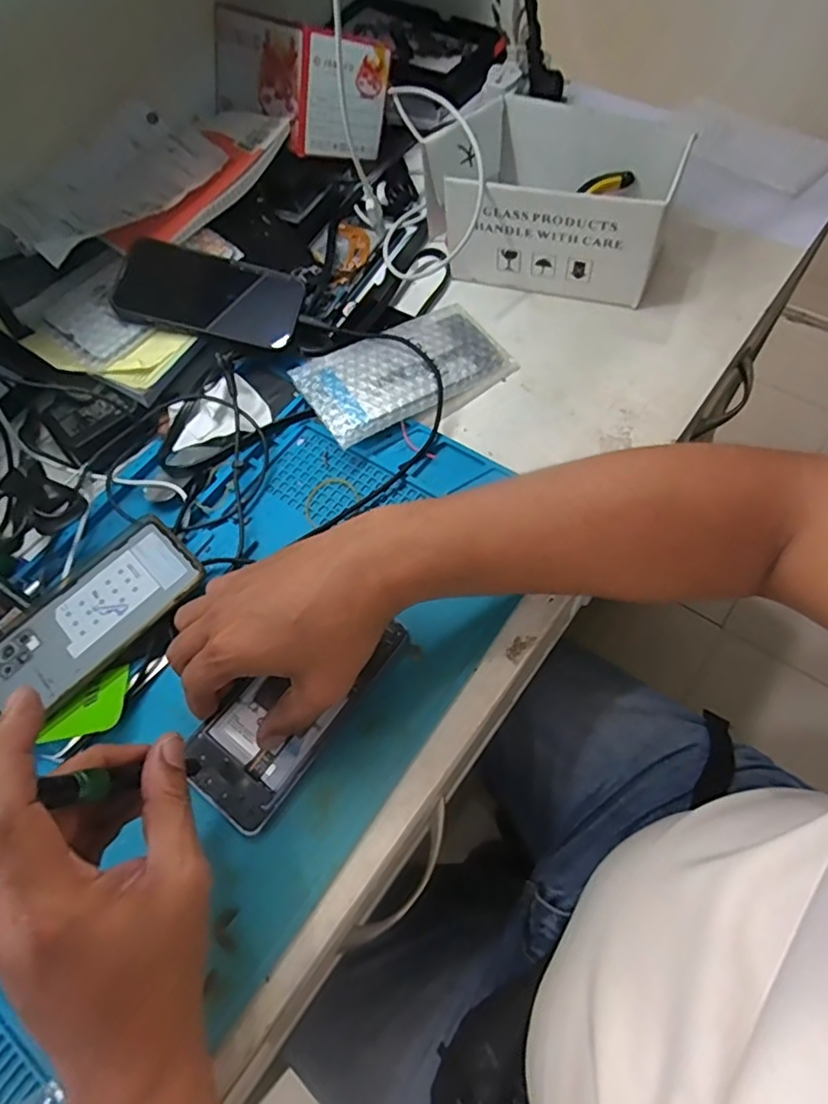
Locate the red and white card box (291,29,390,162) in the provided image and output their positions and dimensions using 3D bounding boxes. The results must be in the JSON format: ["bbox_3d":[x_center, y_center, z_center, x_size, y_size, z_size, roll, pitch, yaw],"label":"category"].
[{"bbox_3d":[-0.068,-0.429,0.563,0.091,0.096,0.030,-11,39,-33],"label":"red and white card box"}]

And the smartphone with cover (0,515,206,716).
[{"bbox_3d":[-0.227,0.043,0.413,0.156,0.013,0.081,-42,67,-14],"label":"smartphone with cover"}]

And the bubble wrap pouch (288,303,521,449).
[{"bbox_3d":[-0.007,-0.152,0.491,0.167,0.016,0.095,-31,65,-9],"label":"bubble wrap pouch"}]

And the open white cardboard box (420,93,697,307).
[{"bbox_3d":[0.115,-0.318,0.522,0.209,0.080,0.132,18,67,13],"label":"open white cardboard box"}]

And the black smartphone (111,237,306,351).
[{"bbox_3d":[-0.173,-0.218,0.506,0.146,0.007,0.075,14,78,-6],"label":"black smartphone"}]

